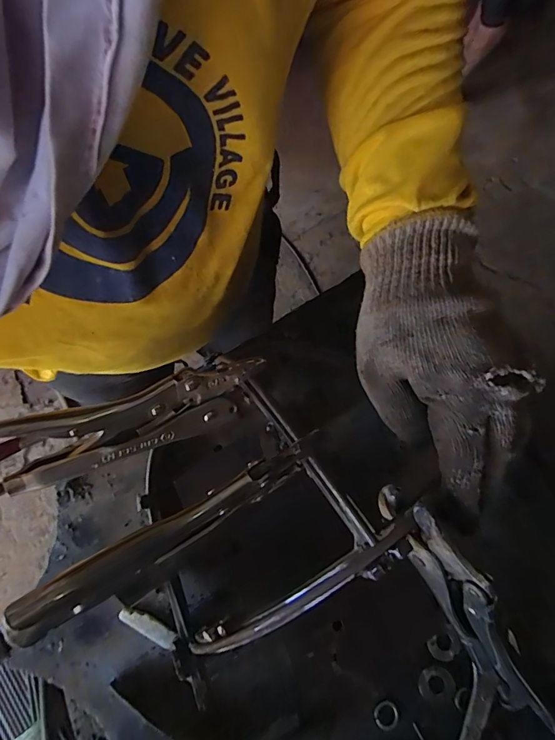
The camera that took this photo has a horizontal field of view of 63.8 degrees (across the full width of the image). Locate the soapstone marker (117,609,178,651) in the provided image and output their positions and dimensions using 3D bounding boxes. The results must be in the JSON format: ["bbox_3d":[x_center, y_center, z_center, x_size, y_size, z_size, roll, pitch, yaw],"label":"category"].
[{"bbox_3d":[-0.095,0.188,0.326,0.046,0.004,0.013,28,72,9],"label":"soapstone marker"}]

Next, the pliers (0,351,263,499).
[{"bbox_3d":[-0.091,0.030,0.258,0.168,0.043,0.034,-21,71,-23],"label":"pliers"}]

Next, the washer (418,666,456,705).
[{"bbox_3d":[0.123,0.244,0.346,0.027,0.004,0.025,-9,71,-4],"label":"washer"}]

